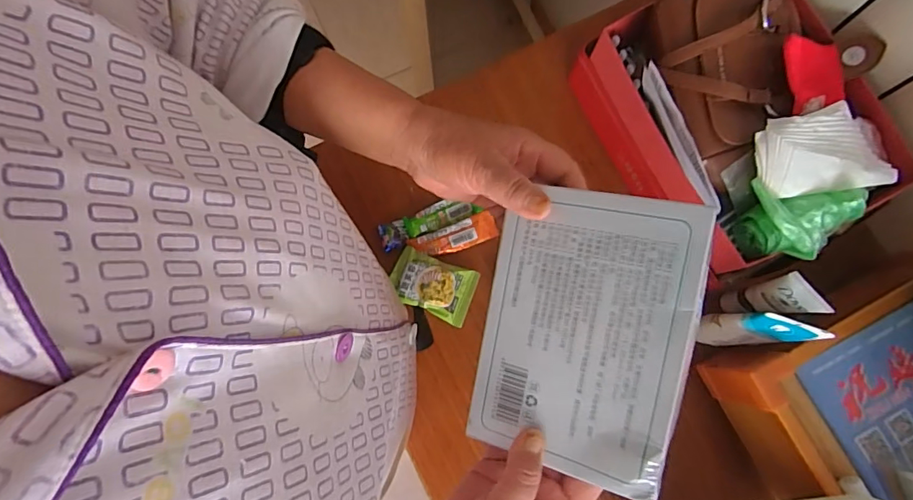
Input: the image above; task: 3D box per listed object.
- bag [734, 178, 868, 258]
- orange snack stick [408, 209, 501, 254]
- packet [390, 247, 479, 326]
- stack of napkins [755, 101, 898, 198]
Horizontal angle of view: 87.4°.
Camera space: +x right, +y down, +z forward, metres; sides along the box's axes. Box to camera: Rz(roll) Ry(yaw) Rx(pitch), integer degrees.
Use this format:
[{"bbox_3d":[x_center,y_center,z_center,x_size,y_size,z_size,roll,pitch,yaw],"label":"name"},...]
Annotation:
[{"bbox_3d":[0.319,-0.024,0.446,0.109,0.064,0.066,6,80,2],"label":"bag"},{"bbox_3d":[-0.003,-0.013,0.553,0.100,0.013,0.031,-20,80,-3],"label":"orange snack stick"},{"bbox_3d":[-0.027,0.040,0.536,0.093,0.021,0.061,19,81,4],"label":"packet"},{"bbox_3d":[0.328,-0.091,0.426,0.124,0.026,0.076,-8,80,-1],"label":"stack of napkins"}]

